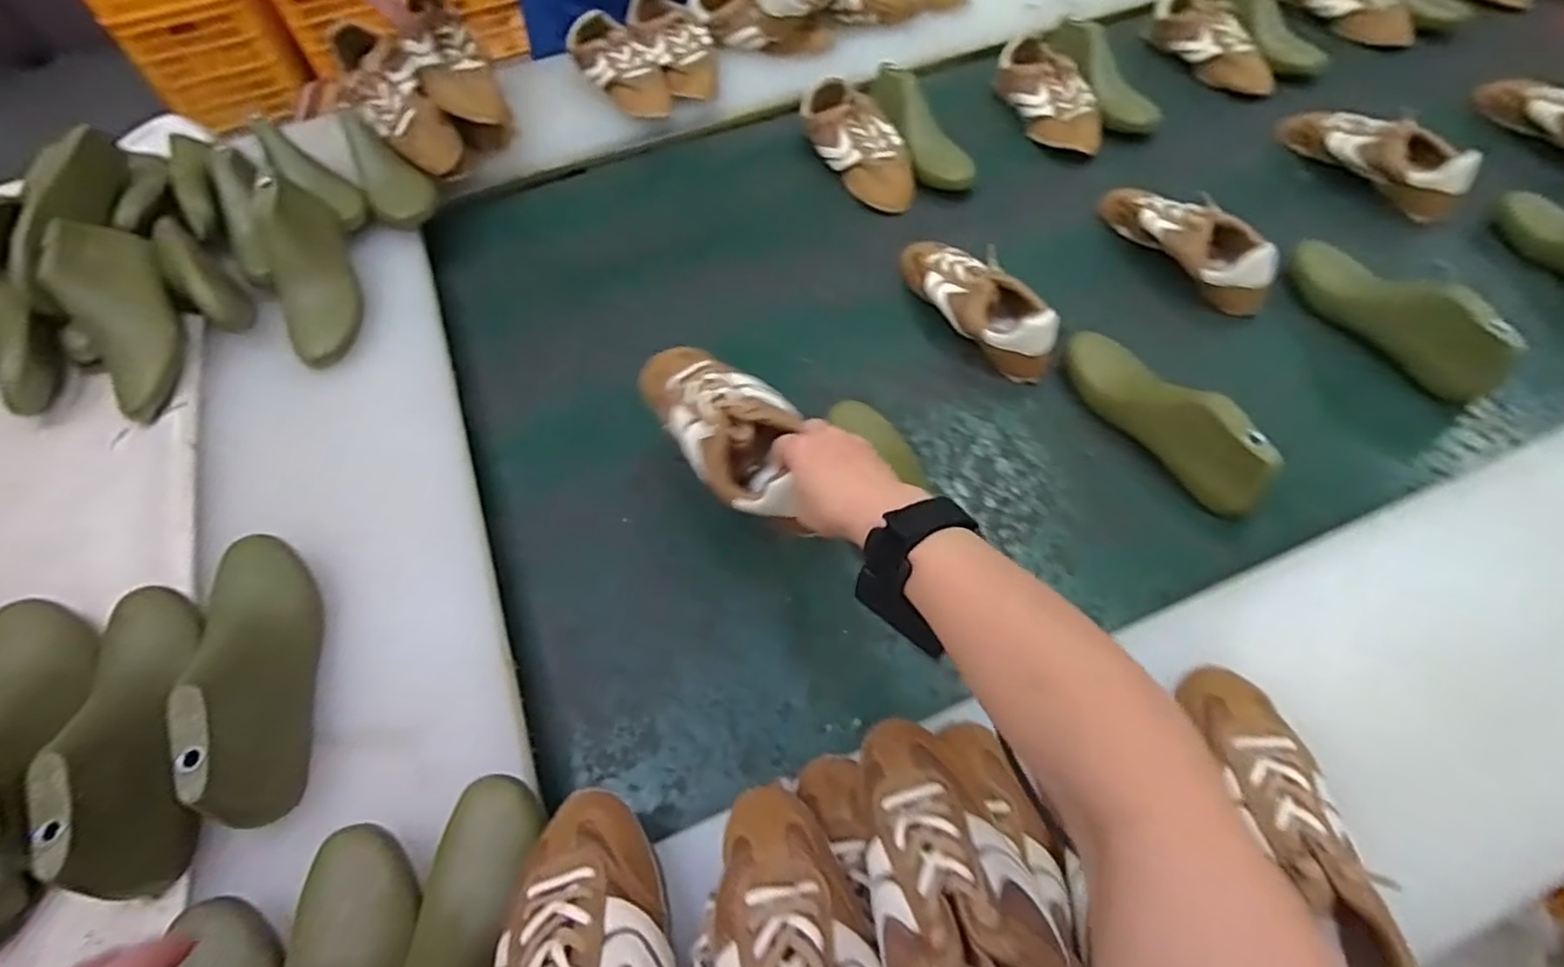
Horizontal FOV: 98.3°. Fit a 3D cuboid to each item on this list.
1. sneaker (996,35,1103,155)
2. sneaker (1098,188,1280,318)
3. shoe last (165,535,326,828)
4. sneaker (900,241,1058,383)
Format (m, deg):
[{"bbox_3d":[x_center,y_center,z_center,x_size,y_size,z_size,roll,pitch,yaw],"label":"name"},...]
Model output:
[{"bbox_3d":[0.372,-0.535,0.935,0.079,0.063,0.213,-19,59,-7],"label":"sneaker"},{"bbox_3d":[0.458,-0.282,0.772,0.071,0.069,0.213,-23,60,-9],"label":"sneaker"},{"bbox_3d":[-0.394,0.128,0.501,0.072,0.082,0.223,-25,60,-10],"label":"shoe last"},{"bbox_3d":[0.209,-0.203,0.739,0.076,0.066,0.224,-31,61,-14],"label":"sneaker"}]

